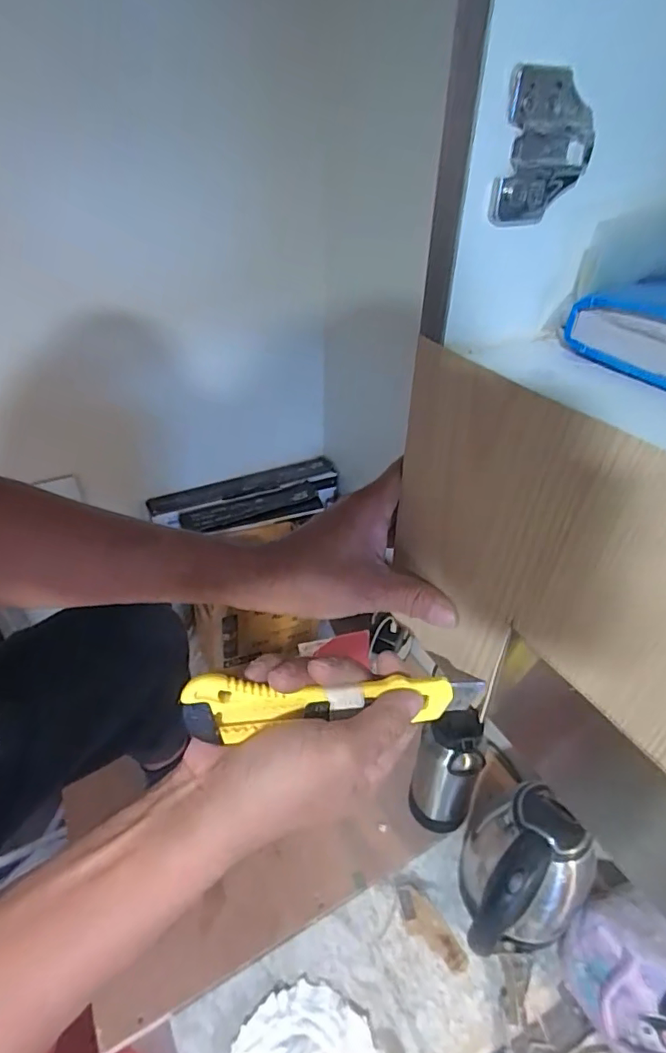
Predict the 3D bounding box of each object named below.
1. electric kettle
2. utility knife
[{"bbox_3d":[0.235,0.457,0.668,0.149,0.234,0.154,1,38,-1],"label":"electric kettle"},{"bbox_3d":[0.006,0.091,0.277,0.163,0.029,0.014,4,35,-19],"label":"utility knife"}]

